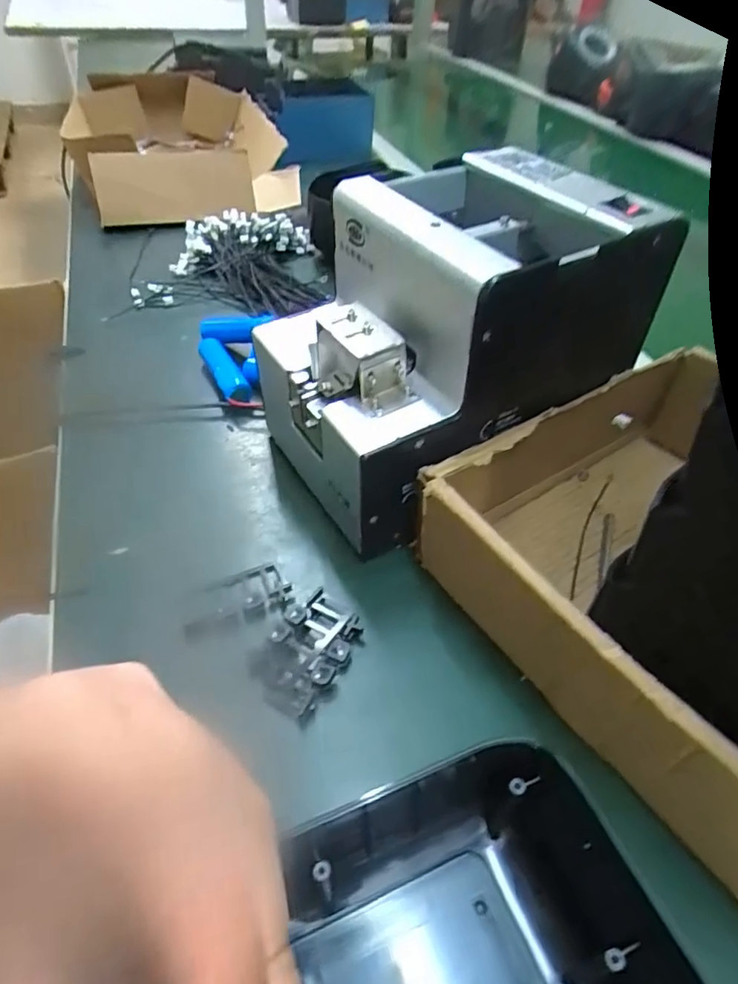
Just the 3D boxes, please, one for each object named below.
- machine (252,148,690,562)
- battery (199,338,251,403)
[{"bbox_3d":[0.040,-0.080,0.312,0.176,0.146,0.128,-23,50,-23],"label":"machine"},{"bbox_3d":[-0.103,-0.086,0.402,0.018,0.020,0.068,-22,51,-22],"label":"battery"}]

